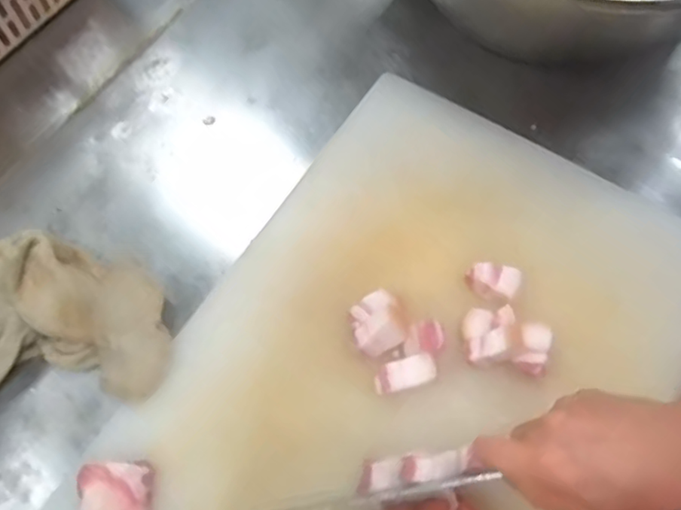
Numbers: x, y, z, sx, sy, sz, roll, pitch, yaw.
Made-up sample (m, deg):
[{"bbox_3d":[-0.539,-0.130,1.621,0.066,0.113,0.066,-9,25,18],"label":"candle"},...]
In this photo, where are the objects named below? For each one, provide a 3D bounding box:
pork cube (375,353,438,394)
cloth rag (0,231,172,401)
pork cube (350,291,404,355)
[{"bbox_3d":[0.050,0.090,0.448,0.047,0.019,0.022,-20,68,7],"label":"pork cube"},{"bbox_3d":[-0.236,0.050,0.489,0.192,0.053,0.136,-2,67,-1],"label":"cloth rag"},{"bbox_3d":[0.027,0.054,0.463,0.037,0.032,0.048,-16,68,-7],"label":"pork cube"}]

